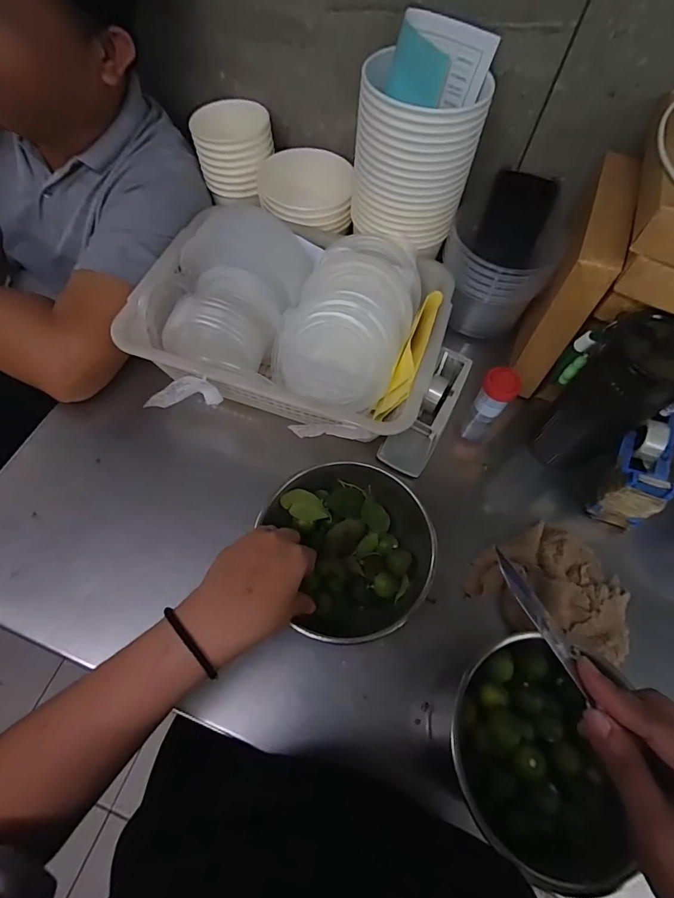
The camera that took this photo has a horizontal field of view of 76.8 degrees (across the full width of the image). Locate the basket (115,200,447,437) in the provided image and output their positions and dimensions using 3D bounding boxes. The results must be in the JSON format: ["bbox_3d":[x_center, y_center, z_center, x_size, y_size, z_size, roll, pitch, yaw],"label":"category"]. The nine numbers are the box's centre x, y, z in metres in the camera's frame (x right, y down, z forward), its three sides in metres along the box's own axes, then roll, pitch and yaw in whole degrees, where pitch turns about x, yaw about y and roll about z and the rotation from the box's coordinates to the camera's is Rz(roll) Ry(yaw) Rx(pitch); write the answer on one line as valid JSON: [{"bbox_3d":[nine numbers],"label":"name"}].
[{"bbox_3d":[-0.052,-0.155,0.505,0.338,0.118,0.234,17,64,6],"label":"basket"}]

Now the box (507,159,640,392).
[{"bbox_3d":[0.278,-0.203,0.513,0.041,0.183,0.192,21,64,7],"label":"box"}]

